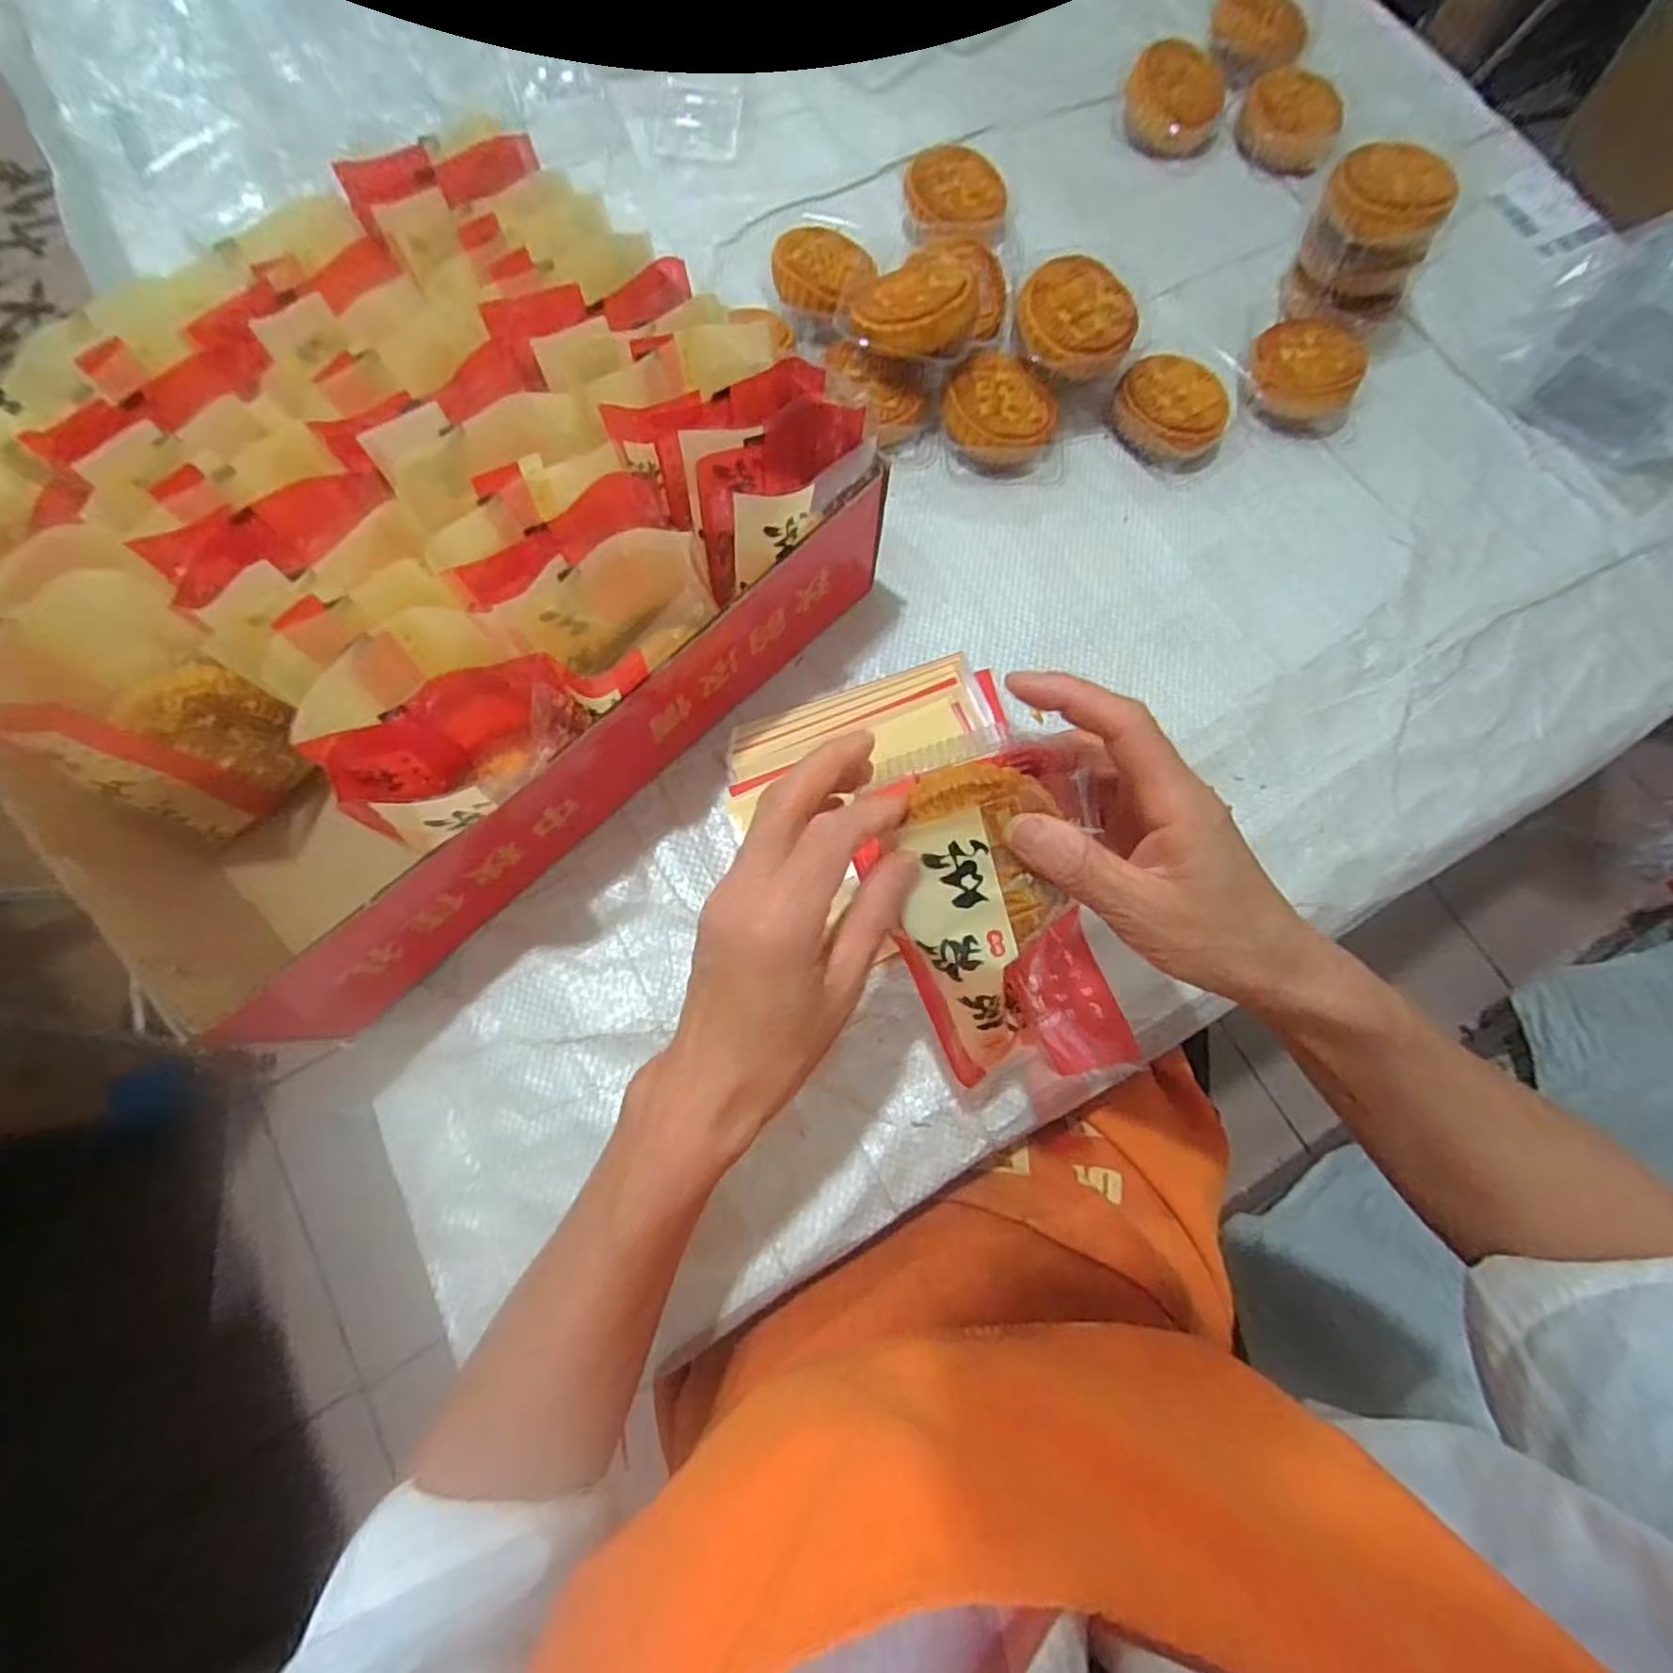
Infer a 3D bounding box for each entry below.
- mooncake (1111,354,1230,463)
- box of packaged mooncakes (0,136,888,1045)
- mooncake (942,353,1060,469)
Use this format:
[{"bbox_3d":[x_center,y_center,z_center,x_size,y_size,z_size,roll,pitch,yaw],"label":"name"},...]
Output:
[{"bbox_3d":[0.227,-0.287,0.486,0.073,0.031,0.073,0,76,-2],"label":"mooncake"},{"bbox_3d":[-0.227,-0.138,0.380,0.330,0.126,0.411,43,78,8],"label":"box of packaged mooncakes"},{"bbox_3d":[0.107,-0.279,0.478,0.068,0.037,0.068,0,76,-2],"label":"mooncake"}]

